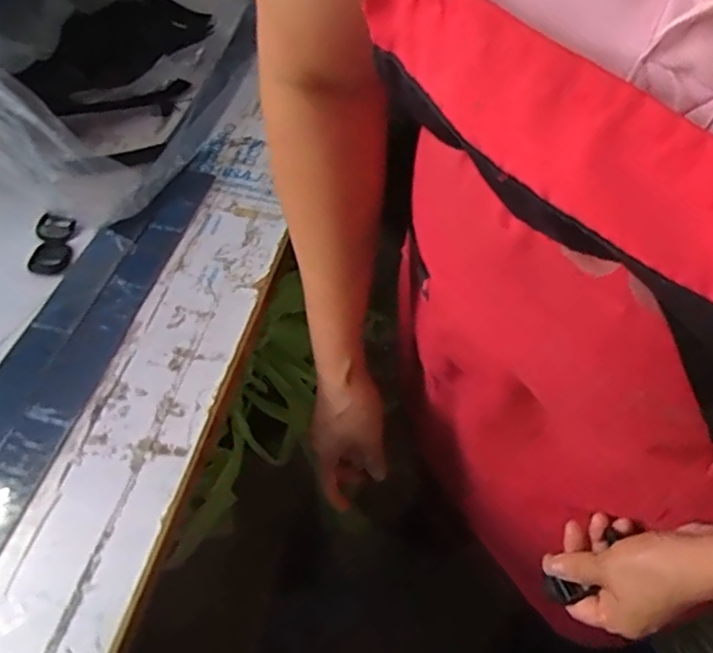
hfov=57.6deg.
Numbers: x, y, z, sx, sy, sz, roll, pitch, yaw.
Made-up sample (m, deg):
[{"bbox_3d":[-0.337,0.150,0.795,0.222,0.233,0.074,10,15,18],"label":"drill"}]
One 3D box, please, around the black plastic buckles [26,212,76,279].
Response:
[{"bbox_3d":[-0.261,-0.068,0.552,0.031,0.015,0.061,-3,53,-6],"label":"black plastic buckles"}]

